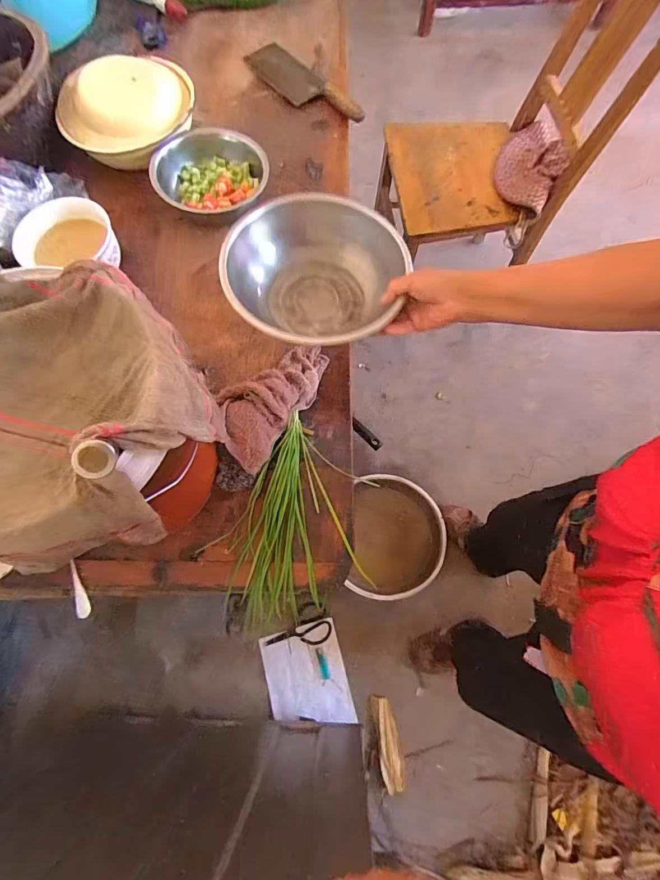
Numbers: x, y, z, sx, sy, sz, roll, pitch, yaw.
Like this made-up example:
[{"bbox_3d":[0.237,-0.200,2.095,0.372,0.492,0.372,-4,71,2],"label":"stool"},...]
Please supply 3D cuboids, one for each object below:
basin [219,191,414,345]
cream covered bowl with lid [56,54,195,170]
[{"bbox_3d":[-0.015,-0.211,0.547,0.210,0.102,0.223,0,71,1],"label":"basin"},{"bbox_3d":[-0.369,-0.610,0.749,0.246,0.072,0.213,-24,73,-7],"label":"cream covered bowl with lid"}]

